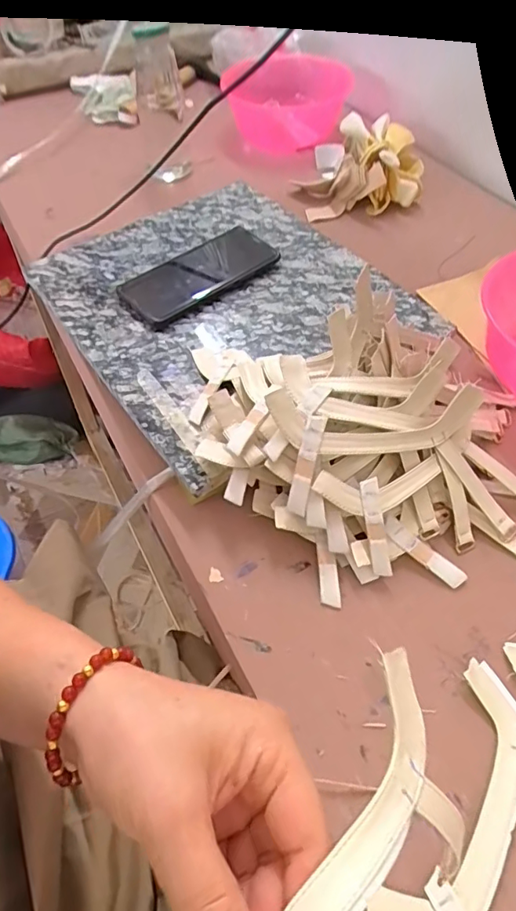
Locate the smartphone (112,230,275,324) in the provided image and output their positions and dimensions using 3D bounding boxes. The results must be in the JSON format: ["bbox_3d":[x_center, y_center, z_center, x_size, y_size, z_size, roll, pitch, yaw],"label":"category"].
[{"bbox_3d":[-0.061,-0.191,0.525,0.156,0.013,0.080,-34,60,-20],"label":"smartphone"}]

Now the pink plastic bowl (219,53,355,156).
[{"bbox_3d":[0.037,-0.517,0.756,0.164,0.079,0.125,-9,55,-5],"label":"pink plastic bowl"}]

